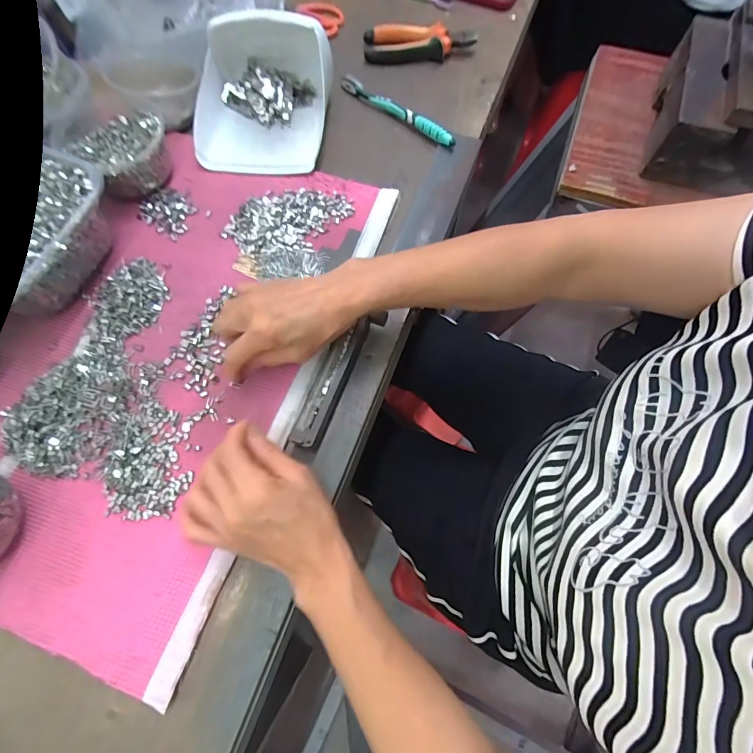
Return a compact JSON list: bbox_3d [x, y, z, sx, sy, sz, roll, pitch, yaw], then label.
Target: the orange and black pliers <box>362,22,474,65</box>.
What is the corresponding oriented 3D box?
[{"bbox_3d":[0.059,-0.458,0.557,0.149,0.021,0.043,4,70,0],"label":"orange and black pliers"}]

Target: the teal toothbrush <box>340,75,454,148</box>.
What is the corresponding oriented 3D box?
[{"bbox_3d":[0.027,-0.343,0.520,0.179,0.018,0.015,39,74,11],"label":"teal toothbrush"}]

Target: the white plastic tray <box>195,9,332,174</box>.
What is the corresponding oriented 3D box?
[{"bbox_3d":[-0.136,-0.339,0.481,0.154,0.078,0.178,9,70,1],"label":"white plastic tray"}]

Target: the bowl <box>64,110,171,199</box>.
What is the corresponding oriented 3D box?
[{"bbox_3d":[-0.282,-0.255,0.464,0.092,0.045,0.101,1,70,-2],"label":"bowl"}]

